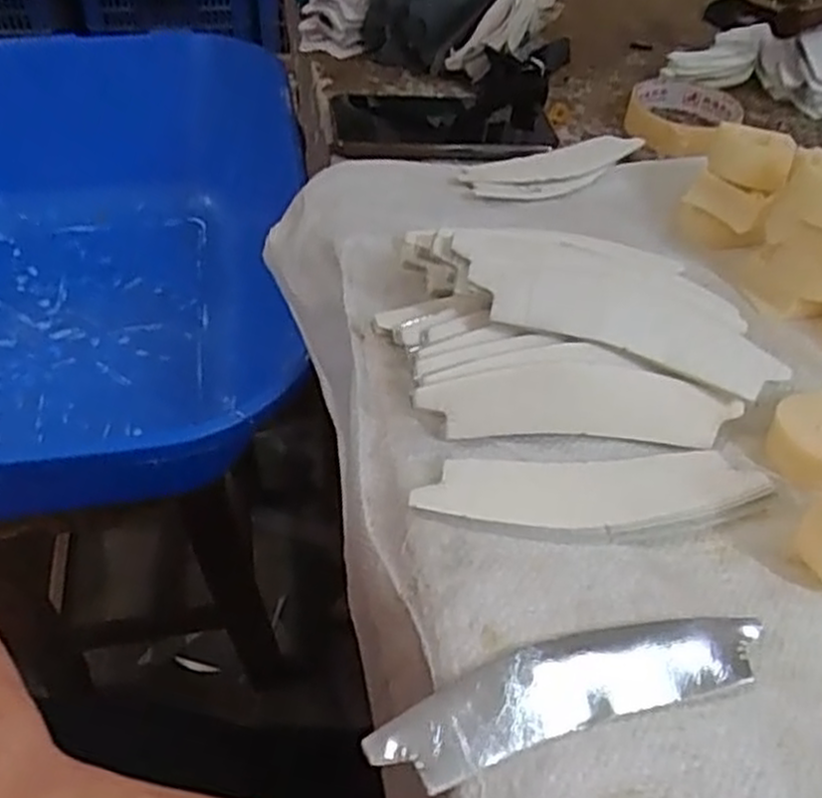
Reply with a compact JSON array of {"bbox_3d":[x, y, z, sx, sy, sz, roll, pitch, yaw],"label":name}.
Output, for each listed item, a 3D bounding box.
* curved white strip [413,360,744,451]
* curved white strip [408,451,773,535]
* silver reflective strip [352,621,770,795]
[{"bbox_3d":[0.080,0.001,0.375,0.152,0.009,0.037,3,88,-5],"label":"curved white strip"},{"bbox_3d":[0.080,0.043,0.353,0.152,0.013,0.039,0,46,-5],"label":"curved white strip"},{"bbox_3d":[0.060,0.108,0.295,0.154,0.005,0.037,-11,48,-15],"label":"silver reflective strip"}]

